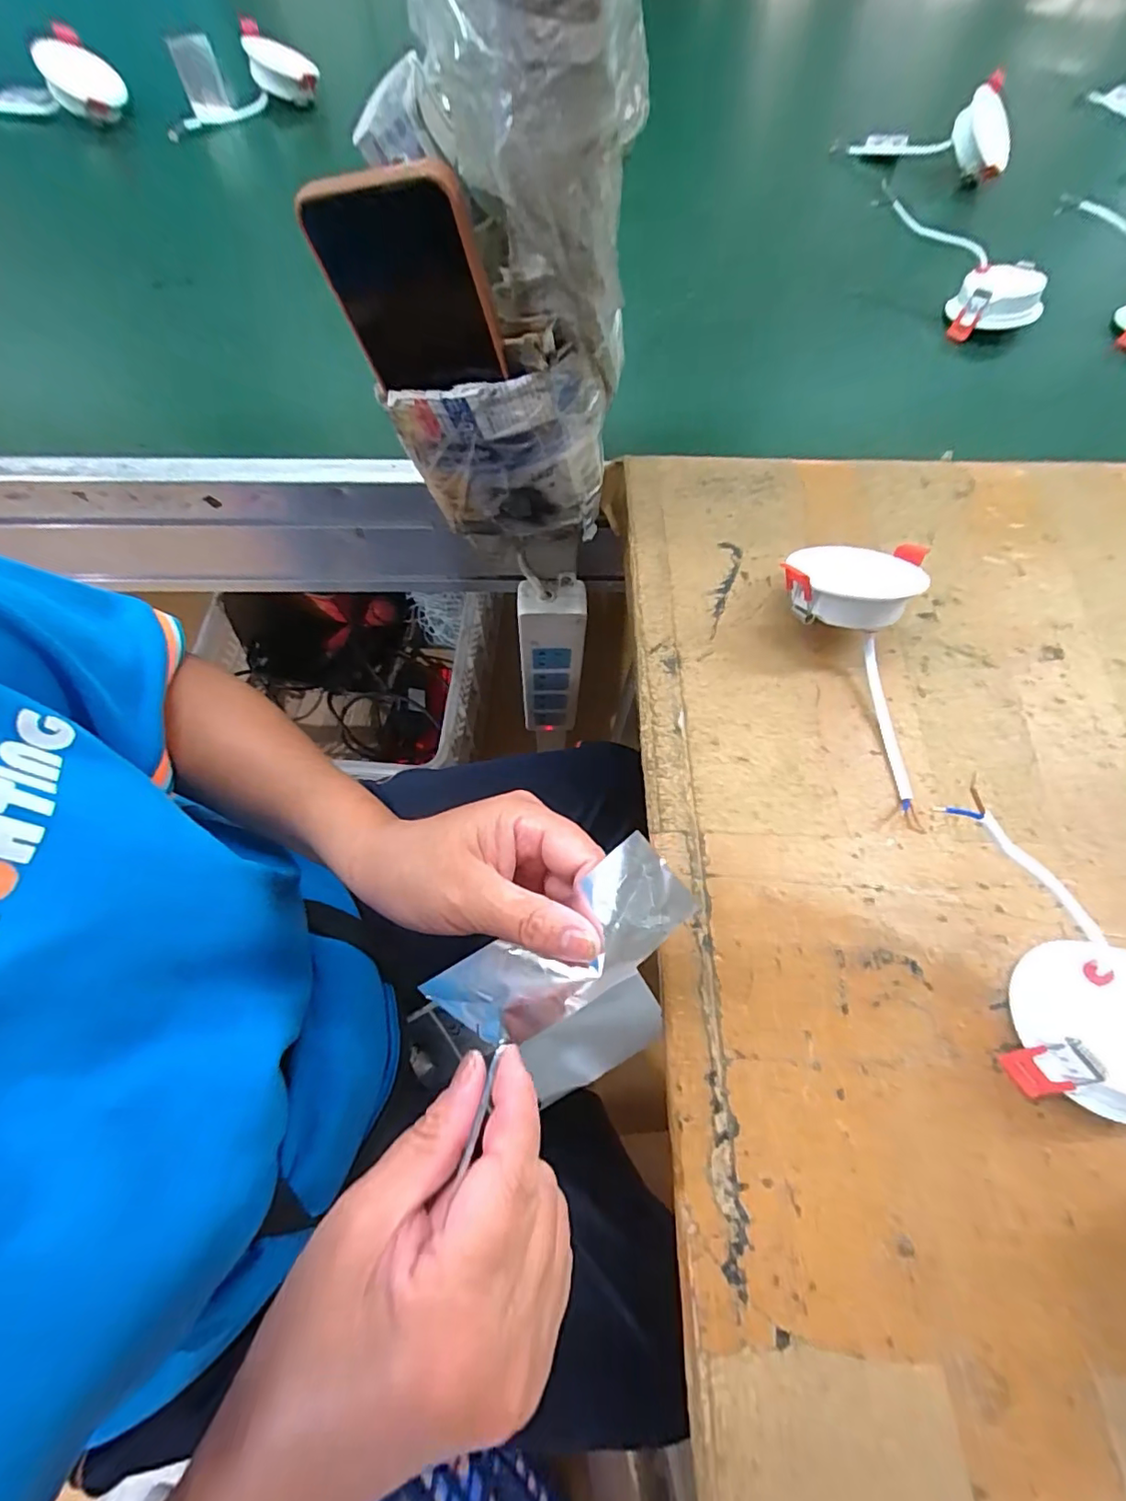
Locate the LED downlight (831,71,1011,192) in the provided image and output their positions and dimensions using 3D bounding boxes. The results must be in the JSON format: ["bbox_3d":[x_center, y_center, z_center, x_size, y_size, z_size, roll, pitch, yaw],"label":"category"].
[{"bbox_3d":[0.393,-0.671,0.601,0.173,0.065,0.068,20,69,7],"label":"LED downlight"}]

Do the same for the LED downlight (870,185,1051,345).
[{"bbox_3d":[0.346,-0.435,0.505,0.058,0.048,0.172,-35,72,-14],"label":"LED downlight"}]

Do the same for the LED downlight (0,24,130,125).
[{"bbox_3d":[-0.517,-0.671,0.563,0.149,0.067,0.037,0,25,-2],"label":"LED downlight"}]

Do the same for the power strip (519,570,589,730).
[{"bbox_3d":[-0.011,-0.082,0.546,0.057,0.216,0.034,0,68,-1],"label":"power strip"}]

